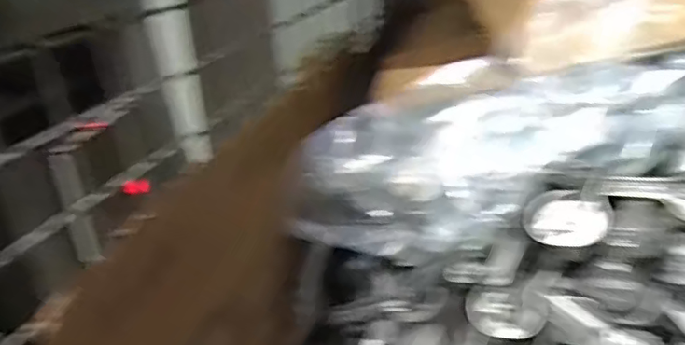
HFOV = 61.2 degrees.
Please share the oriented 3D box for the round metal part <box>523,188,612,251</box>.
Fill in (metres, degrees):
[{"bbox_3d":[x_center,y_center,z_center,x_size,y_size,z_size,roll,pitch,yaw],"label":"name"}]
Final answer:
[{"bbox_3d":[0.209,0.044,0.547,0.065,0.025,0.056,-8,65,25],"label":"round metal part"}]

